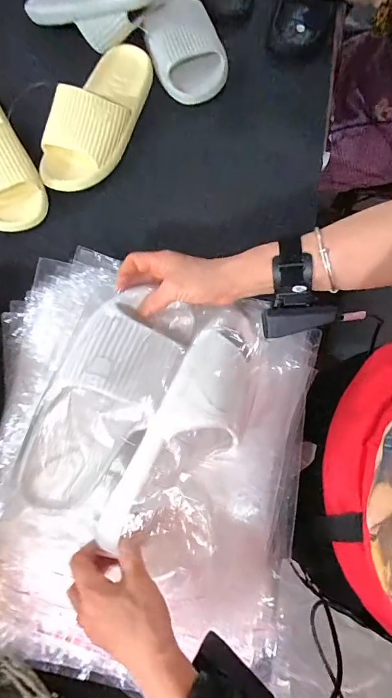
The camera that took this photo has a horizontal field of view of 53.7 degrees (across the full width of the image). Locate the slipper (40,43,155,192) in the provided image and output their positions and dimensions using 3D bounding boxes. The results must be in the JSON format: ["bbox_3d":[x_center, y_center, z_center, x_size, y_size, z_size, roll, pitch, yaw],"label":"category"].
[{"bbox_3d":[-0.149,-0.360,0.583,0.096,0.062,0.264,22,78,6],"label":"slipper"}]

